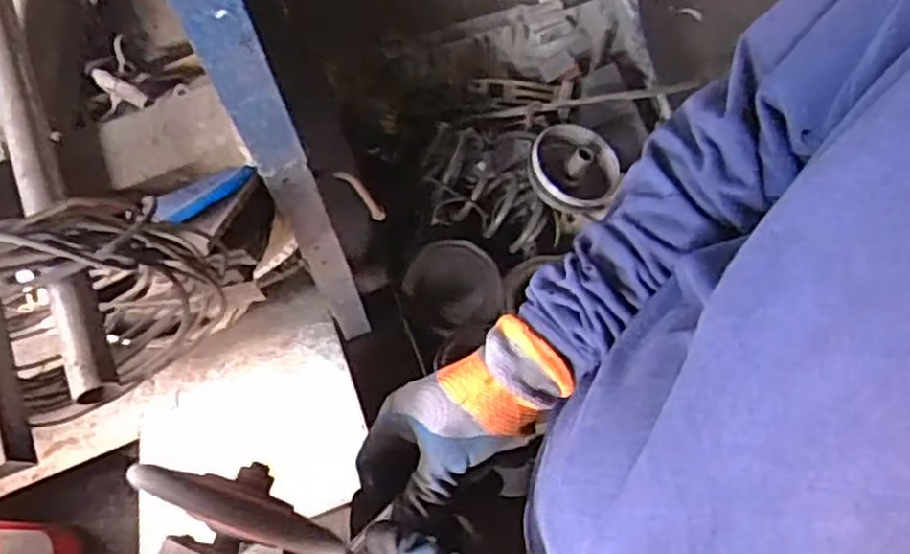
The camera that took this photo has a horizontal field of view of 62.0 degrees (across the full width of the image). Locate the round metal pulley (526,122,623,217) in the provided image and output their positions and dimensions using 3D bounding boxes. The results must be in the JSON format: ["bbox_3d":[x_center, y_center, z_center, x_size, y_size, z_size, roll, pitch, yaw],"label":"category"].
[{"bbox_3d":[0.237,-0.221,1.504,0.167,0.077,0.181,0,73,0],"label":"round metal pulley"}]

